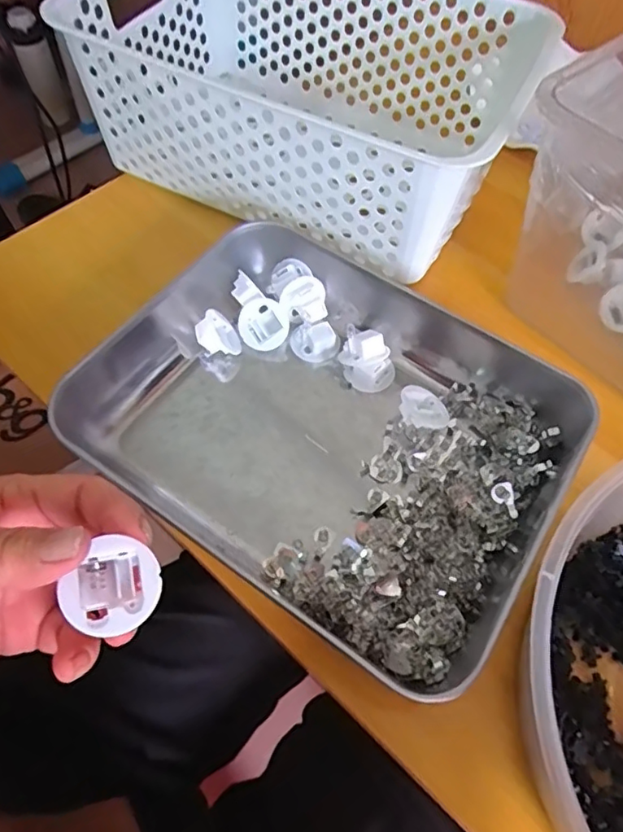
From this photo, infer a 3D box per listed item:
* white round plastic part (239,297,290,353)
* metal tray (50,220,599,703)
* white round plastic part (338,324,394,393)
[{"bbox_3d":[-0.031,-0.059,0.373,0.033,0.013,0.033,36,99,-7],"label":"white round plastic part"},{"bbox_3d":[0.019,-0.003,0.333,0.254,0.047,0.214,31,63,14],"label":"metal tray"},{"bbox_3d":[0.035,-0.034,0.359,0.035,0.030,0.027,16,60,6],"label":"white round plastic part"}]

